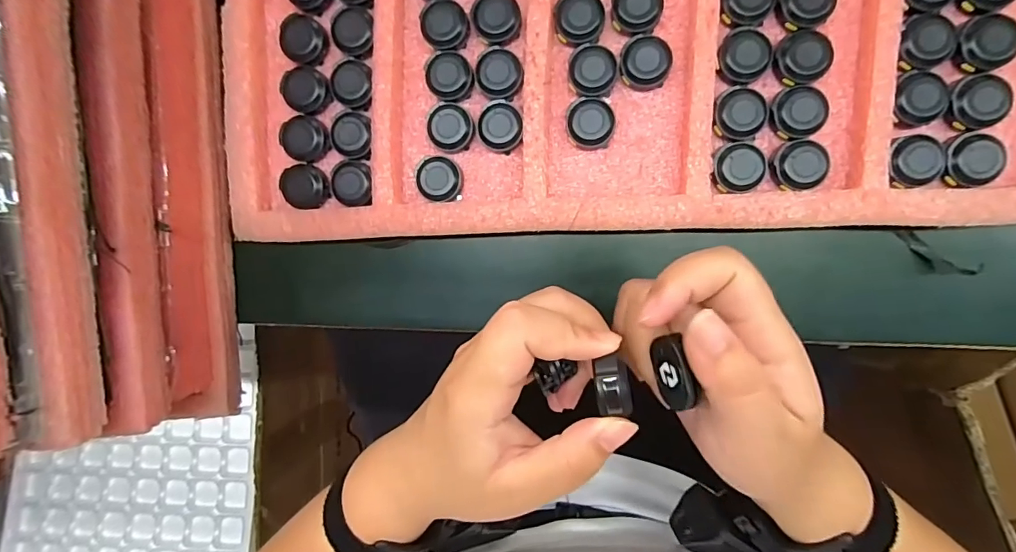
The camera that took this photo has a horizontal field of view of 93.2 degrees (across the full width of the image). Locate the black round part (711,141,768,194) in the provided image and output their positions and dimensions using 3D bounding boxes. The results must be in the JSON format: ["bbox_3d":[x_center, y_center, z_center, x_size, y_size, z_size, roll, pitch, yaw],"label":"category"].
[{"bbox_3d":[0.136,-0.064,0.285,0.029,0.008,0.029,1,95,7],"label":"black round part"}]

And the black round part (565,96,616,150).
[{"bbox_3d":[0.051,-0.094,0.296,0.029,0.012,0.030,1,95,7],"label":"black round part"}]

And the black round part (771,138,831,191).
[{"bbox_3d":[0.171,-0.065,0.282,0.029,0.014,0.028,1,95,7],"label":"black round part"}]

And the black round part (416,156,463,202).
[{"bbox_3d":[-0.044,-0.062,0.308,0.026,0.013,0.029,-4,95,7],"label":"black round part"}]

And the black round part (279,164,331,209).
[{"bbox_3d":[-0.134,-0.059,0.319,0.029,0.012,0.028,1,95,7],"label":"black round part"}]

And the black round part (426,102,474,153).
[{"bbox_3d":[-0.036,-0.095,0.304,0.027,0.014,0.029,1,95,7],"label":"black round part"}]

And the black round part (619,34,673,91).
[{"bbox_3d":[0.082,-0.128,0.286,0.030,0.009,0.028,1,95,7],"label":"black round part"}]

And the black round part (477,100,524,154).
[{"bbox_3d":[-0.005,-0.094,0.301,0.027,0.012,0.029,1,95,7],"label":"black round part"}]

